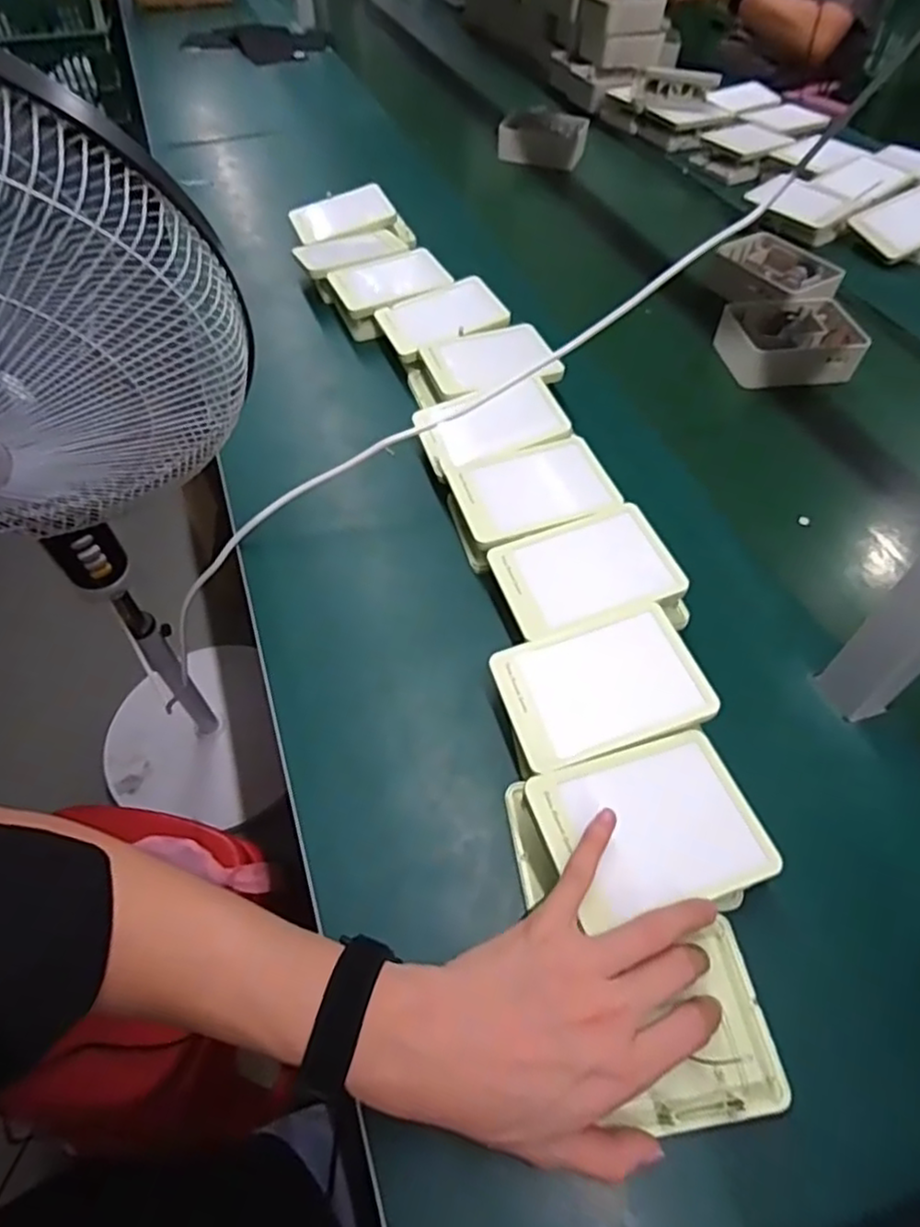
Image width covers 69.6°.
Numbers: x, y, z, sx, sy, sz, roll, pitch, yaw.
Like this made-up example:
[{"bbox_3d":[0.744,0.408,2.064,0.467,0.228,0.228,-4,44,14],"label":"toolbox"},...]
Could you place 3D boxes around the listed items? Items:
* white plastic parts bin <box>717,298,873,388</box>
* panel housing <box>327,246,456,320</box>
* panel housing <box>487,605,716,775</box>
[{"bbox_3d":[0.387,-0.322,0.786,0.163,0.049,0.130,-3,53,-3],"label":"white plastic parts bin"},{"bbox_3d":[-0.085,-0.405,0.803,0.131,0.018,0.109,-25,57,-18],"label":"panel housing"},{"bbox_3d":[0.100,0.048,0.470,0.136,0.018,0.100,-13,54,-10],"label":"panel housing"}]

